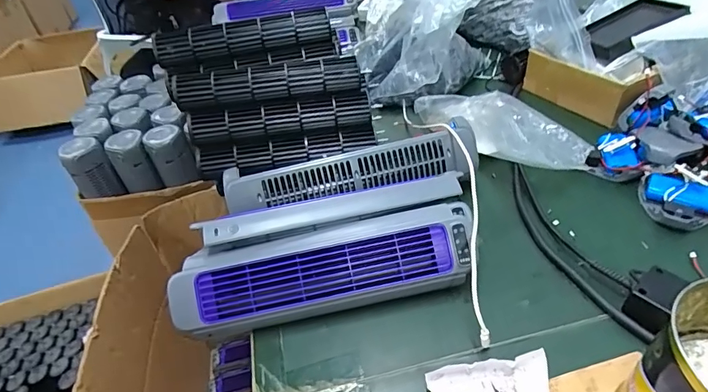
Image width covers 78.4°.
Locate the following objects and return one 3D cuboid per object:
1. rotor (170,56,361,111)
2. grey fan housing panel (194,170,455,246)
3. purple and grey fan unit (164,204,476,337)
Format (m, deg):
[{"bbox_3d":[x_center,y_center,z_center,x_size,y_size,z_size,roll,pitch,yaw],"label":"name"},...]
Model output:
[{"bbox_3d":[-0.106,-0.141,0.533,0.221,0.036,0.043,-9,42,-2],"label":"rotor"},{"bbox_3d":[-0.022,0.013,0.453,0.278,0.013,0.036,-11,62,-8],"label":"grey fan housing panel"},{"bbox_3d":[-0.028,0.077,0.443,0.295,0.069,0.068,-11,42,-3],"label":"purple and grey fan unit"}]

